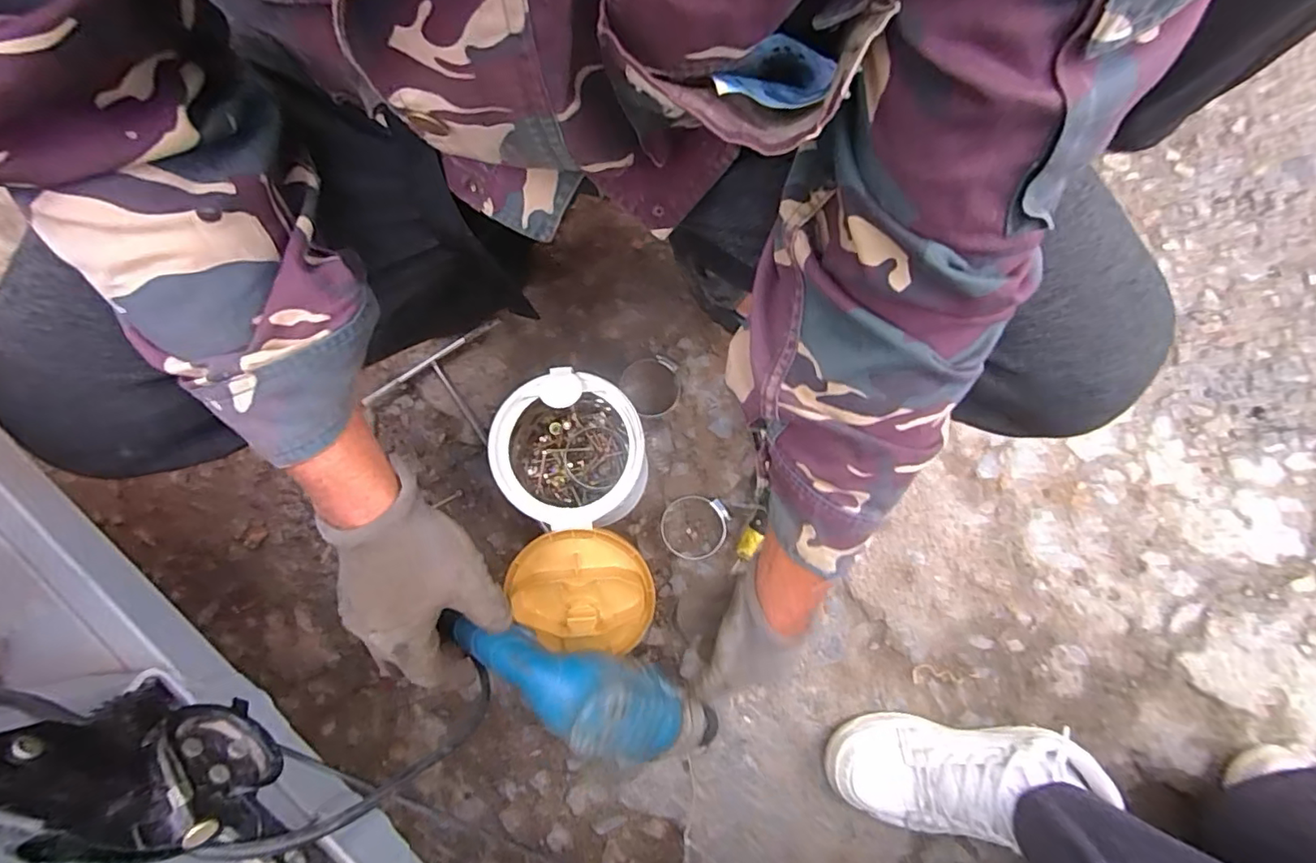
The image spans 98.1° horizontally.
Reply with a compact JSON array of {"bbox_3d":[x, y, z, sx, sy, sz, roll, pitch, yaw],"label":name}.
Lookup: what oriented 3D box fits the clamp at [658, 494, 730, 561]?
[{"bbox_3d":[0.039,0.105,0.625,0.073,0.012,0.070,0,77,2],"label":"clamp"}]

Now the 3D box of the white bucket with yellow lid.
[{"bbox_3d":[-0.075,0.083,0.548,0.132,0.177,0.251,-7,77,0],"label":"white bucket with yellow lid"}]

